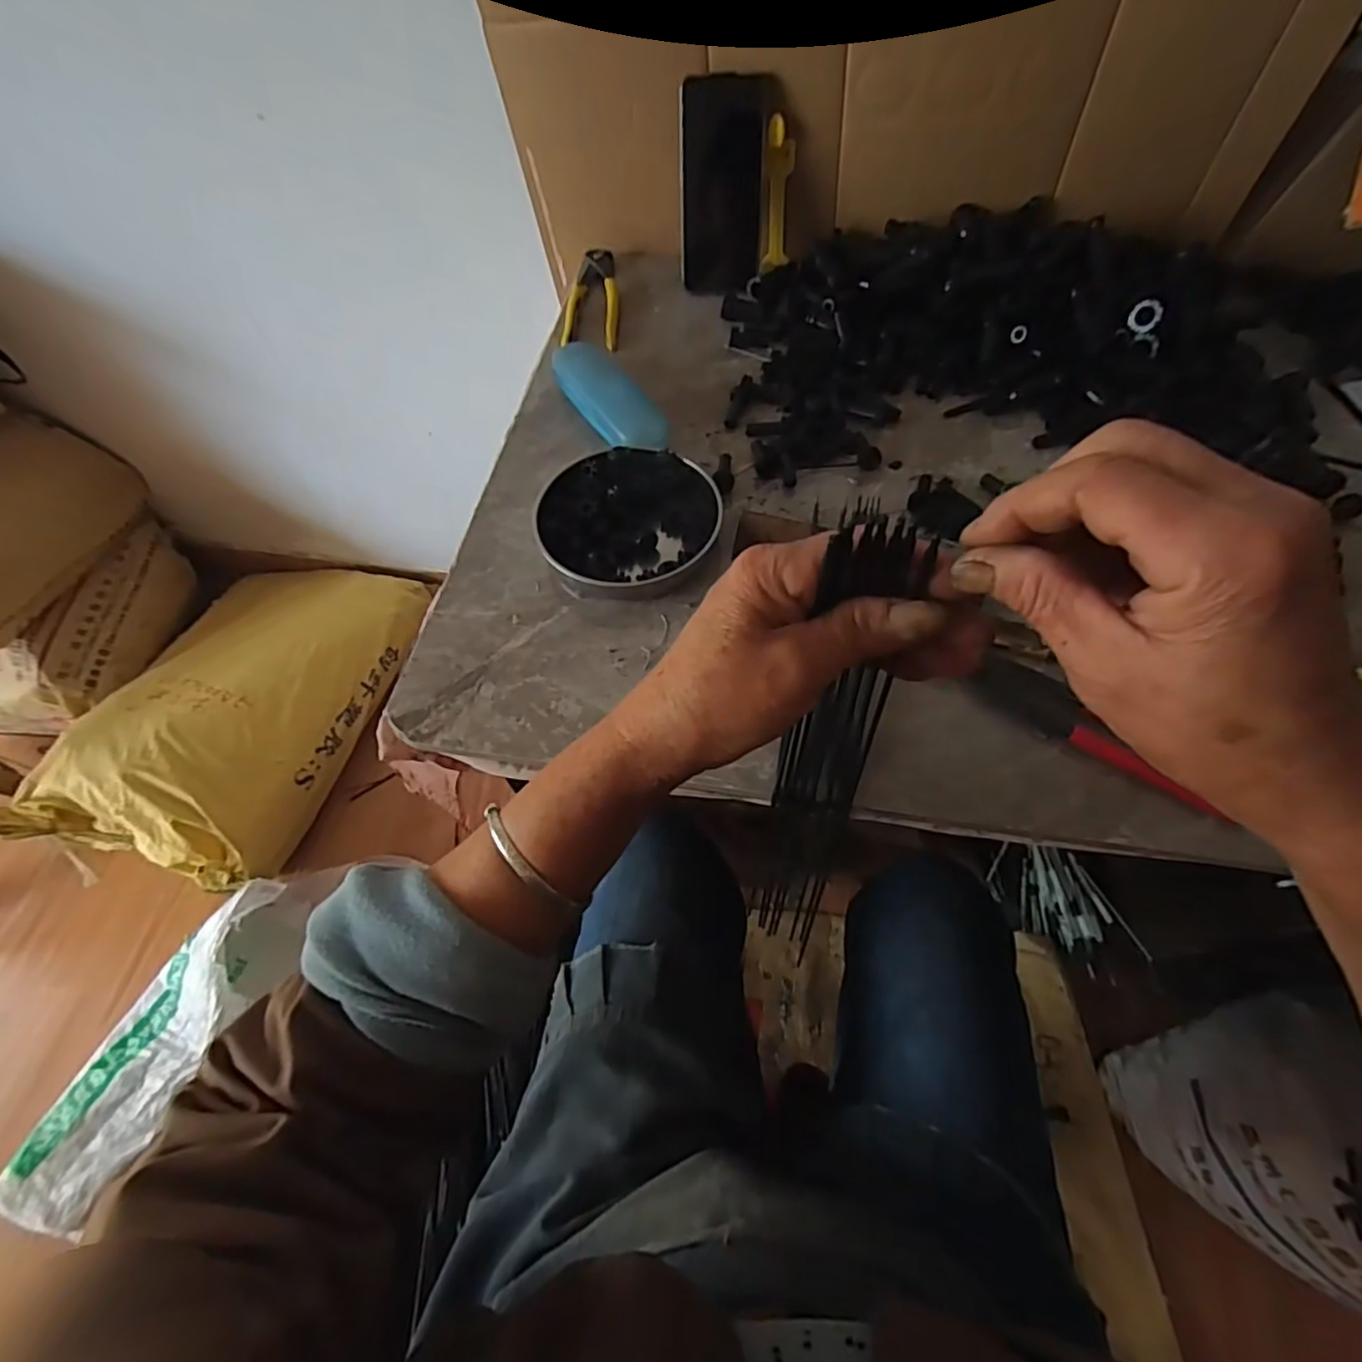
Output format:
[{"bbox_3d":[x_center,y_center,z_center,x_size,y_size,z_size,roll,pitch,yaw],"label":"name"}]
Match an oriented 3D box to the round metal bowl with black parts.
[{"bbox_3d":[-0.040,-0.123,0.495,0.136,0.024,0.125,-1,60,2],"label":"round metal bowl with black parts"}]

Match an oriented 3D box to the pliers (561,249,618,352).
[{"bbox_3d":[-0.092,-0.399,0.670,0.055,0.012,0.170,-2,60,1],"label":"pliers"}]

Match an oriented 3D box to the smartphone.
[{"bbox_3d":[0.039,-0.474,0.628,0.078,0.165,0.011,2,37,4],"label":"smartphone"}]

